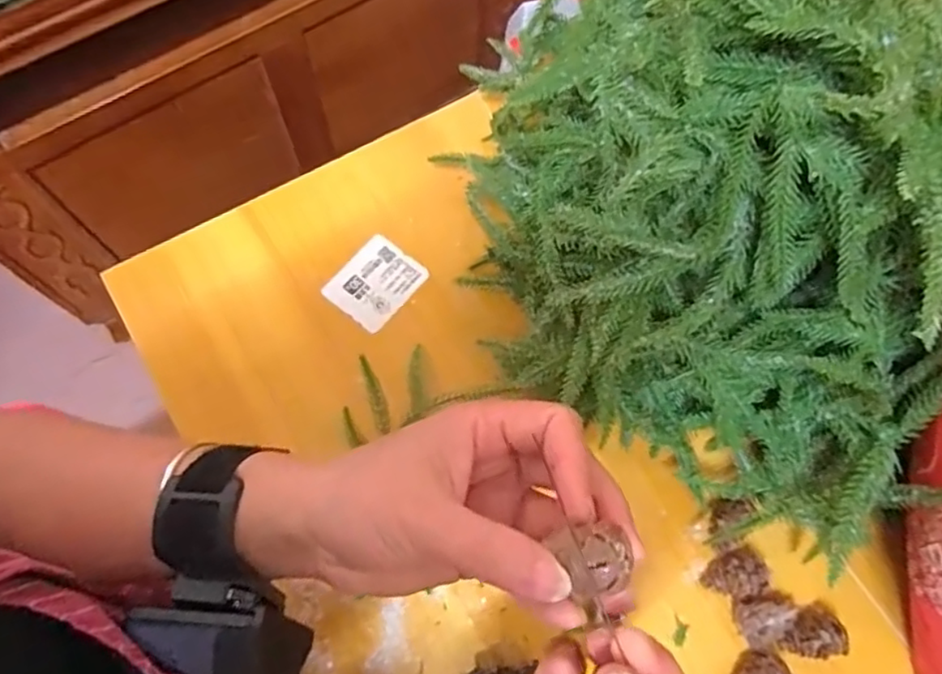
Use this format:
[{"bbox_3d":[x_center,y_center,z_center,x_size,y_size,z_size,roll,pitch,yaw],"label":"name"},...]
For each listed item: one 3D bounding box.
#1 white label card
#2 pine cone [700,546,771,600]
[{"bbox_3d":[-0.064,-0.036,0.433,0.049,0.004,0.058,38,71,8],"label":"white label card"},{"bbox_3d":[0.151,0.137,0.364,0.031,0.023,0.025,-24,72,-11],"label":"pine cone"}]

